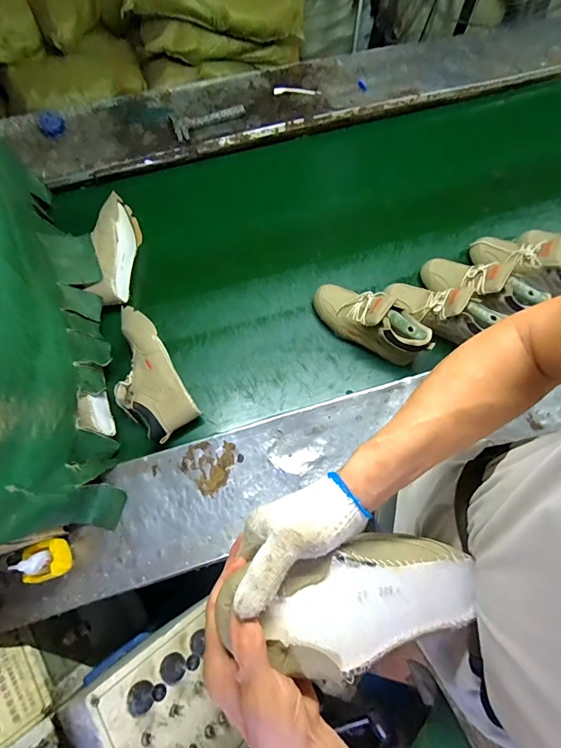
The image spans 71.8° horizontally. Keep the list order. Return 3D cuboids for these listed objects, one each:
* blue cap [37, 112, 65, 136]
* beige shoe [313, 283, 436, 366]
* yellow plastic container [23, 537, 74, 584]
[{"bbox_3d":[-0.619,-0.673,1.043,0.067,0.042,0.050,-34,75,-9],"label":"blue cap"},{"bbox_3d":[0.206,-0.124,0.893,0.286,0.127,0.100,30,75,23],"label":"beige shoe"},{"bbox_3d":[-0.415,0.332,0.694,0.059,0.057,0.064,-20,73,-5],"label":"yellow plastic container"}]

